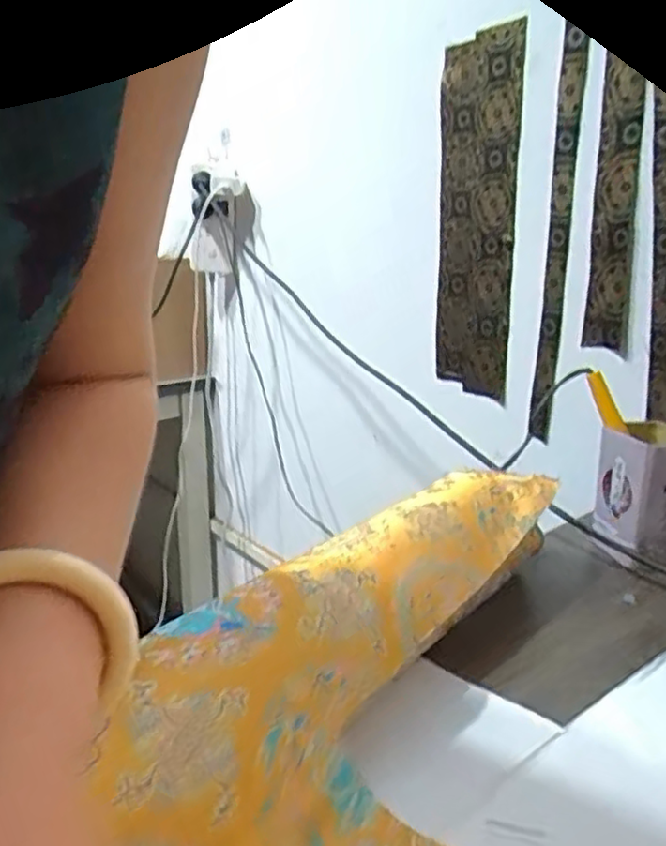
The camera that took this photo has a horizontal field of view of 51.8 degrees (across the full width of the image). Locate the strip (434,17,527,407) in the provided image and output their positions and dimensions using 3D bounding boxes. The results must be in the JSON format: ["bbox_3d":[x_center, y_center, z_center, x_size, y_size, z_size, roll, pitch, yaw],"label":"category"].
[{"bbox_3d":[0.154,-0.220,0.764,0.010,0.378,0.116,-15,23,-37],"label":"strip"}]

